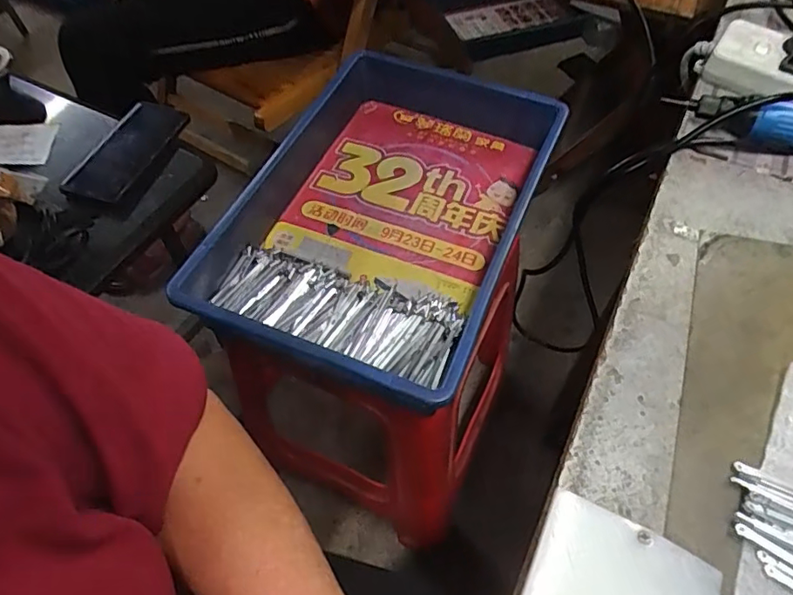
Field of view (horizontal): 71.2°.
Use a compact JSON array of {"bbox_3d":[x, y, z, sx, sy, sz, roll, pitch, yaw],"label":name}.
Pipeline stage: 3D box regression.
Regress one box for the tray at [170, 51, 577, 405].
[{"bbox_3d":[-0.007,-0.109,0.631,0.296,0.102,0.436,18,59,15],"label":"tray"}]

